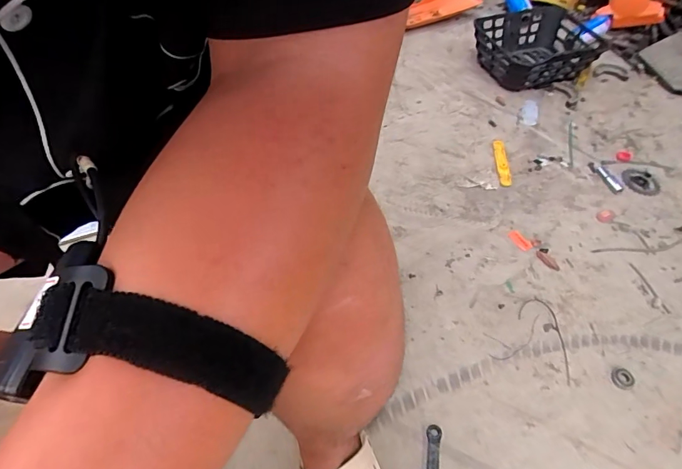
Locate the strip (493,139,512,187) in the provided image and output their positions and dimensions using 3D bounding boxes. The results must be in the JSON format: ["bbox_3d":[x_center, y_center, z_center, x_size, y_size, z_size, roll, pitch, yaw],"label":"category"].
[{"bbox_3d":[0.392,-0.178,1.033,0.029,0.009,0.166,6,53,2],"label":"strip"}]

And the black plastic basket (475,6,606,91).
[{"bbox_3d":[0.583,-0.555,1.249,0.362,0.095,0.287,-13,55,-13],"label":"black plastic basket"}]

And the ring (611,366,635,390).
[{"bbox_3d":[0.498,0.253,0.747,0.029,0.014,0.038,-16,55,-15],"label":"ring"}]

